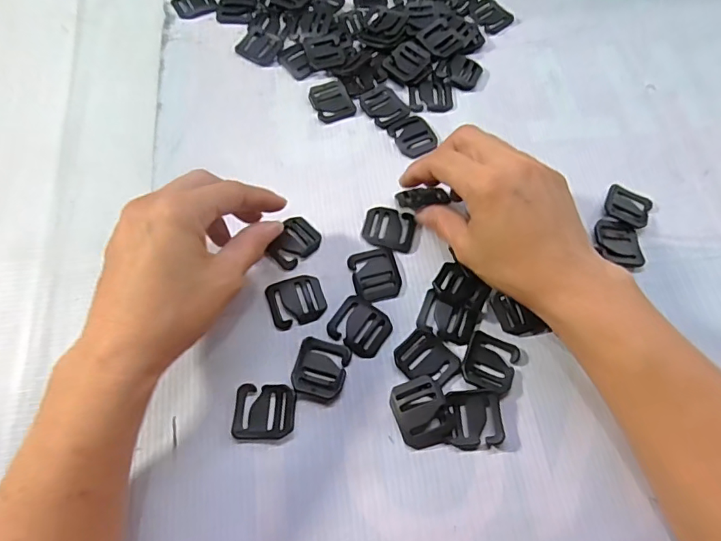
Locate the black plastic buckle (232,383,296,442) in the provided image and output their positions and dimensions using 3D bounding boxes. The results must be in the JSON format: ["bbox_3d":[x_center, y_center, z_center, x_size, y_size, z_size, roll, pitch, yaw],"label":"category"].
[{"bbox_3d":[-0.055,0.081,0.284,0.034,0.004,0.031,1,64,-1],"label":"black plastic buckle"}]

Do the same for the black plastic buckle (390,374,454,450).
[{"bbox_3d":[0.035,0.081,0.285,0.030,0.007,0.038,-13,65,-8],"label":"black plastic buckle"}]

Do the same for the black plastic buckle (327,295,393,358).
[{"bbox_3d":[0.001,0.034,0.308,0.034,0.004,0.031,32,67,14],"label":"black plastic buckle"}]

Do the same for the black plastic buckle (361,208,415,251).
[{"bbox_3d":[0.020,-0.029,0.340,0.035,0.004,0.029,12,64,4],"label":"black plastic buckle"}]

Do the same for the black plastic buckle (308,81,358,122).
[{"bbox_3d":[-0.023,-0.134,0.391,0.030,0.004,0.037,-20,66,-11],"label":"black plastic buckle"}]

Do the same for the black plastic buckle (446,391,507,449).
[{"bbox_3d":[0.065,0.084,0.284,0.030,0.008,0.032,-4,64,-4],"label":"black plastic buckle"}]

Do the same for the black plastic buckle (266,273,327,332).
[{"bbox_3d":[-0.041,0.019,0.315,0.035,0.004,0.032,-16,65,-9],"label":"black plastic buckle"}]

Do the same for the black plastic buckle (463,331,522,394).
[{"bbox_3d":[0.079,0.055,0.299,0.030,0.007,0.033,25,66,10],"label":"black plastic buckle"}]

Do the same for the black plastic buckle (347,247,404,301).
[{"bbox_3d":[0.010,0.002,0.324,0.030,0.004,0.036,-15,65,-9],"label":"black plastic buckle"}]

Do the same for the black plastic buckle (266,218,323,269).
[{"bbox_3d":[-0.045,-0.020,0.335,0.027,0.005,0.036,41,70,17],"label":"black plastic buckle"}]

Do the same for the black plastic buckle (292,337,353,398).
[{"bbox_3d":[-0.024,0.058,0.296,0.030,0.004,0.033,13,64,5],"label":"black plastic buckle"}]

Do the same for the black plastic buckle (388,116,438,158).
[{"bbox_3d":[0.041,-0.103,0.378,0.031,0.004,0.036,-25,67,-13],"label":"black plastic buckle"}]

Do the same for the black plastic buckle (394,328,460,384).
[{"bbox_3d":[0.040,0.053,0.299,0.032,0.004,0.035,-40,71,-19],"label":"black plastic buckle"}]

